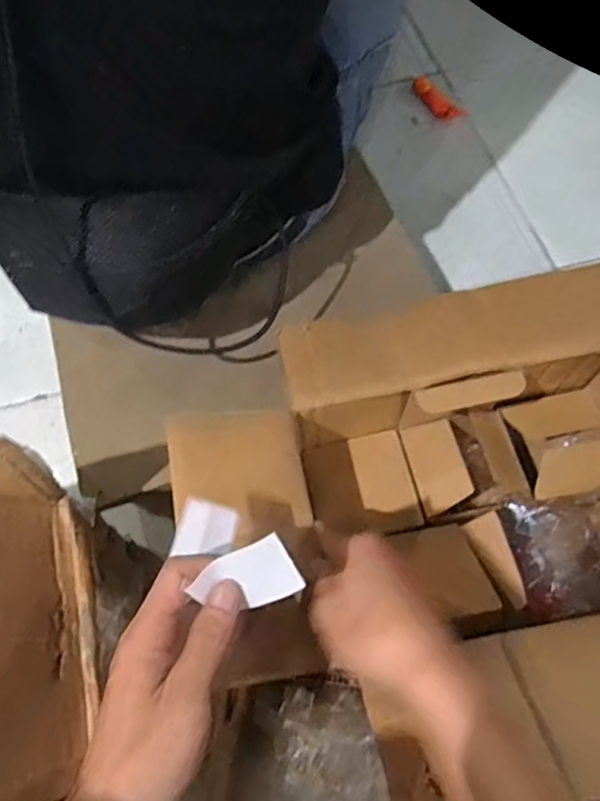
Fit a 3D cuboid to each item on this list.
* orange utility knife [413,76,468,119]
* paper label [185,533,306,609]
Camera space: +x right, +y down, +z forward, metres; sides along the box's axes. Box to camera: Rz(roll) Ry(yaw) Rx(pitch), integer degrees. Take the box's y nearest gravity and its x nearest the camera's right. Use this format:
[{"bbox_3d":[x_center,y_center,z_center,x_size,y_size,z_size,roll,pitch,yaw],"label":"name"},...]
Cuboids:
[{"bbox_3d":[0.201,-0.443,0.856,0.088,0.017,0.029,44,74,6],"label":"orange utility knife"},{"bbox_3d":[-0.026,0.093,0.298,0.049,0.007,0.033,-29,101,11],"label":"paper label"}]

